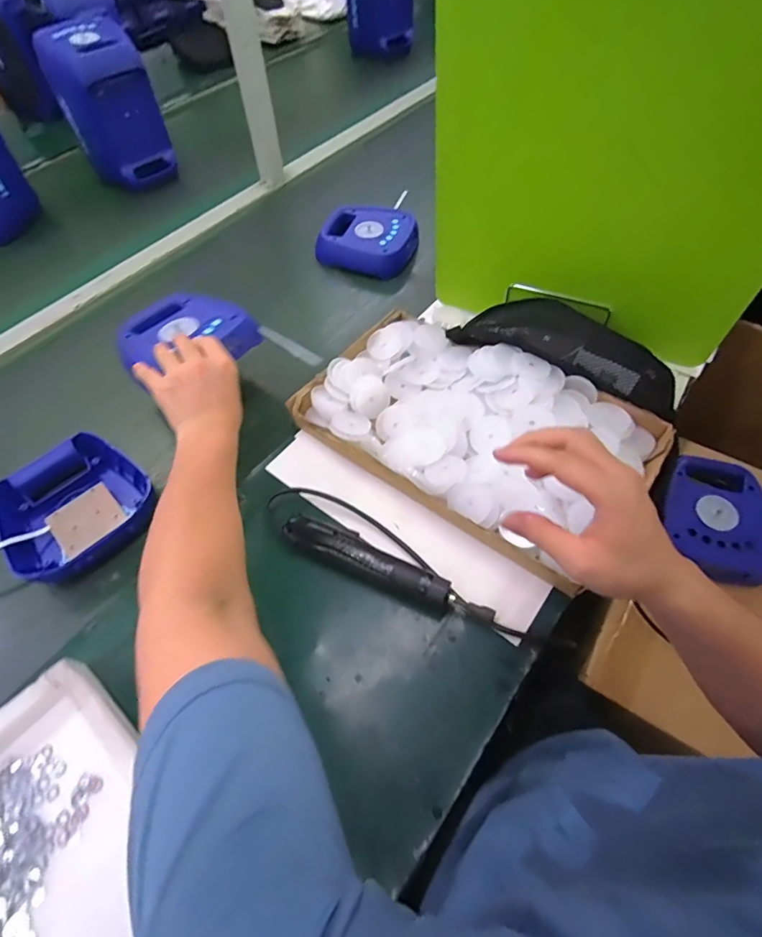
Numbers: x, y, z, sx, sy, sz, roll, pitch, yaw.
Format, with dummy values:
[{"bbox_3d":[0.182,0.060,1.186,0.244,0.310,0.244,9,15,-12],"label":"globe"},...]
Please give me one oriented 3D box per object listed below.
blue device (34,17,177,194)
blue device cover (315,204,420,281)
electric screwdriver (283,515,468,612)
[{"bbox_3d":[-0.546,-0.724,0.944,0.170,0.251,0.119,-27,59,-14],"label":"blue device"},{"bbox_3d":[-0.016,-0.423,0.856,0.171,0.051,0.154,22,61,16],"label":"blue device cover"},{"bbox_3d":[-0.010,0.107,0.515,0.209,0.037,0.036,23,61,17],"label":"electric screwdriver"}]

